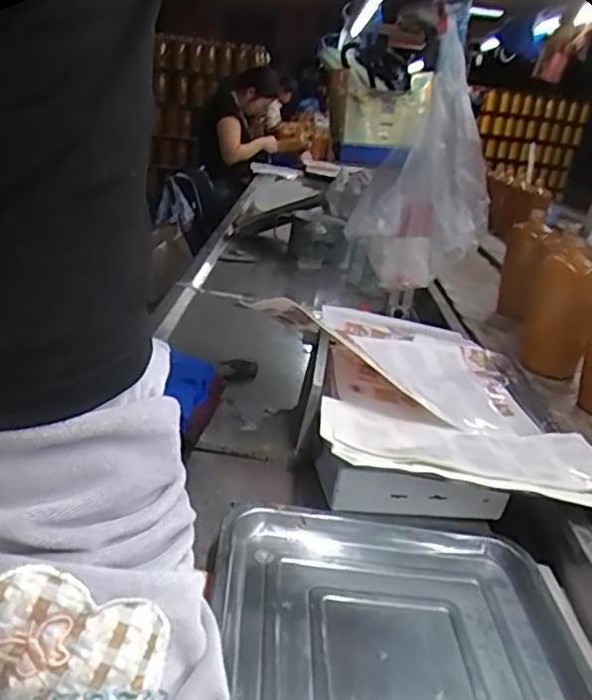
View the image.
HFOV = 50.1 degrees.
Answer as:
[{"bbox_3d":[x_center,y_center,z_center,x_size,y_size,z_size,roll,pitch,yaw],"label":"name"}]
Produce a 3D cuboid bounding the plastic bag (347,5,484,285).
[{"bbox_3d":[0.192,-0.259,0.935,0.191,0.351,0.148,12,22,11],"label":"plastic bag"}]

